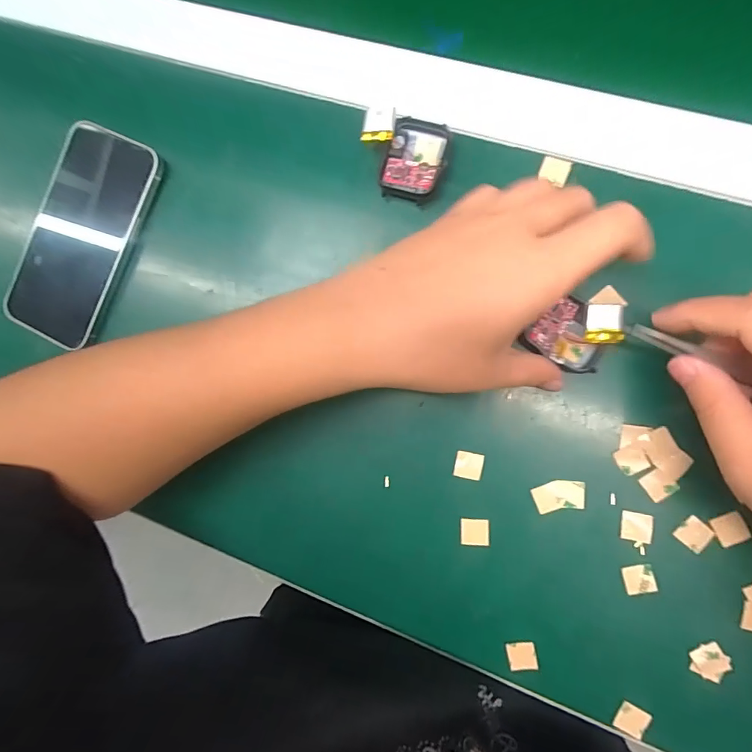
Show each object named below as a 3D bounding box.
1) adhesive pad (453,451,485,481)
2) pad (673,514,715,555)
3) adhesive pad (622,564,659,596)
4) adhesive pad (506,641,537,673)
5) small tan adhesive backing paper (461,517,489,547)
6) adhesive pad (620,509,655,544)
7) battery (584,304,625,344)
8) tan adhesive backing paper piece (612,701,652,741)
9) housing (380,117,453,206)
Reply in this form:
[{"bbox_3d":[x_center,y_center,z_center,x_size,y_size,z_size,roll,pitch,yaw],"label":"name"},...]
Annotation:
[{"bbox_3d":[0.055,0.053,0.251,0.017,0.004,0.015,11,90,10],"label":"adhesive pad"},{"bbox_3d":[0.173,0.086,0.232,0.015,0.004,0.015,40,95,12],"label":"pad"},{"bbox_3d":[0.146,0.113,0.235,0.016,0.004,0.015,-15,85,9],"label":"adhesive pad"},{"bbox_3d":[0.084,0.162,0.245,0.016,0.004,0.015,-11,86,9],"label":"adhesive pad"},{"bbox_3d":[0.058,0.092,0.250,0.016,0.004,0.015,1,88,10],"label":"small tan adhesive backing paper"},{"bbox_3d":[0.145,0.084,0.235,0.017,0.004,0.015,9,89,10],"label":"adhesive pad"},{"bbox_3d":[0.122,-0.028,0.227,0.019,0.004,0.020,4,81,4],"label":"battery"},{"bbox_3d":[0.143,0.191,0.236,0.015,0.004,0.016,24,92,10],"label":"tan adhesive backing paper piece"},{"bbox_3d":[0.024,-0.127,0.252,0.035,0.006,0.045,18,91,10],"label":"housing"}]

